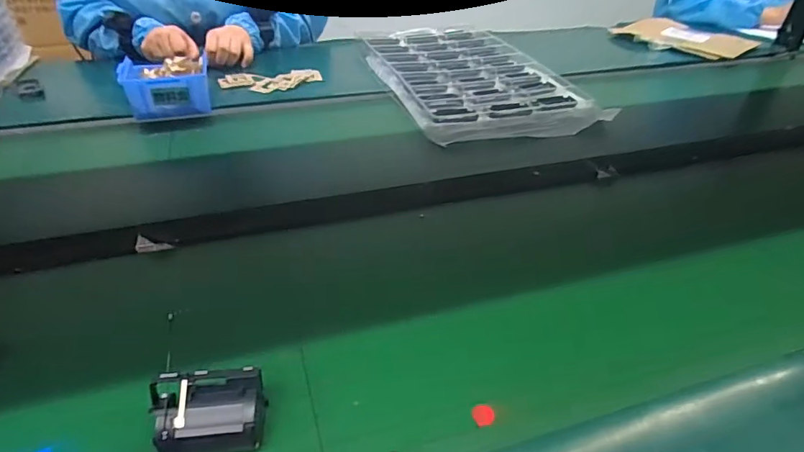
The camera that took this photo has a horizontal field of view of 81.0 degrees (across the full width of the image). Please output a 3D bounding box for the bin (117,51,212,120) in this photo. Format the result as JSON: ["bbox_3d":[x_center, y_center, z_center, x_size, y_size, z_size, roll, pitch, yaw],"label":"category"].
[{"bbox_3d":[-0.373,-0.227,0.755,0.126,0.067,0.122,-9,39,-15],"label":"bin"}]

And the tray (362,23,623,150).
[{"bbox_3d":[0.114,-0.300,0.917,0.317,0.035,0.529,-11,39,-15],"label":"tray"}]

